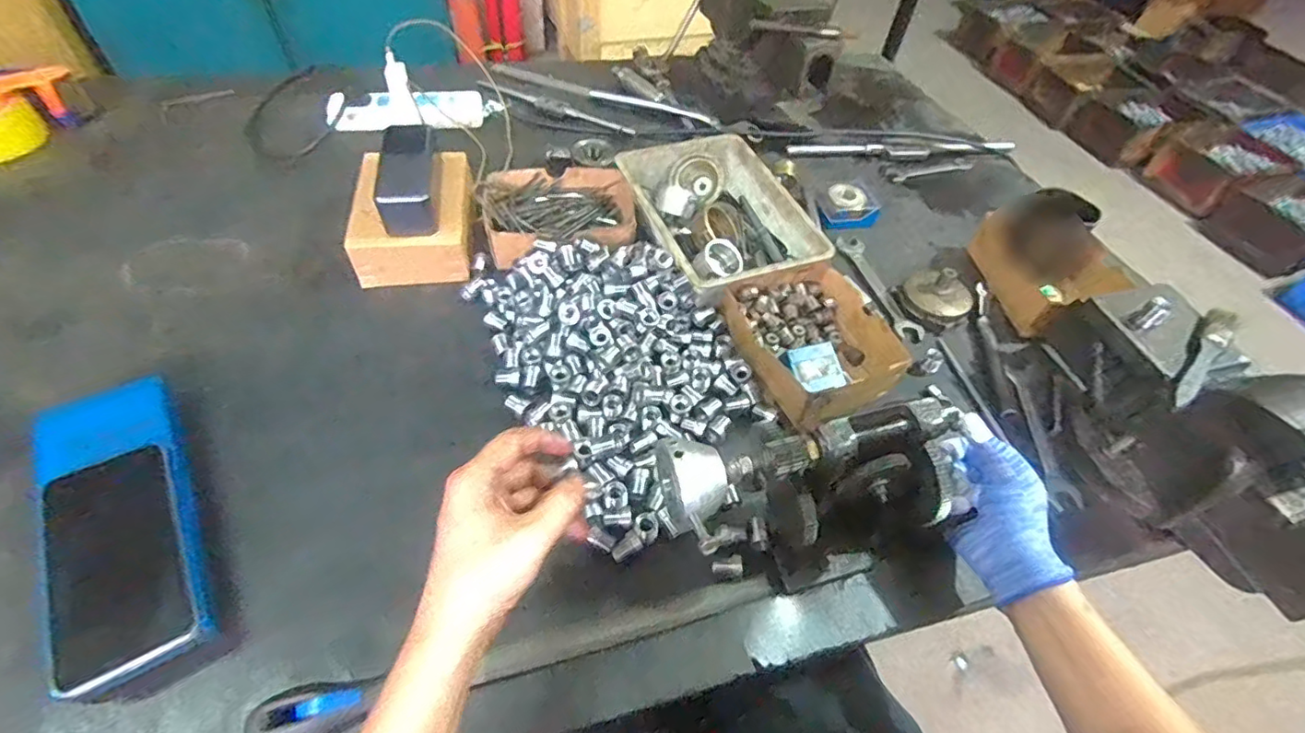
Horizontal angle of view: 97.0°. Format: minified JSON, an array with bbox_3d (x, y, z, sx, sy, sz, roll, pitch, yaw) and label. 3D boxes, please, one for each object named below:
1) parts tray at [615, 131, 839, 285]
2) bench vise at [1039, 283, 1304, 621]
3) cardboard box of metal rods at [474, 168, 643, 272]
[{"bbox_3d":[0.075,-0.176,0.687,0.168,0.060,0.234,-16,55,-18],"label":"parts tray"},{"bbox_3d":[0.503,0.060,0.497,0.139,0.141,0.312,-15,55,-17],"label":"bench vise"},{"bbox_3d":[-0.110,-0.186,0.691,0.180,0.040,0.143,-10,54,-13],"label":"cardboard box of metal rods"}]

